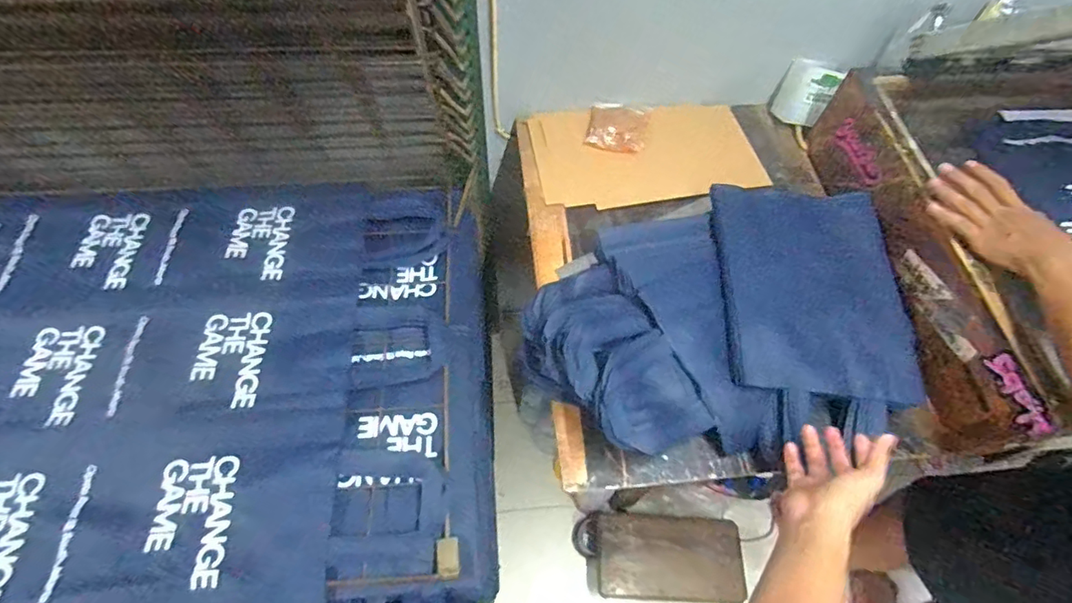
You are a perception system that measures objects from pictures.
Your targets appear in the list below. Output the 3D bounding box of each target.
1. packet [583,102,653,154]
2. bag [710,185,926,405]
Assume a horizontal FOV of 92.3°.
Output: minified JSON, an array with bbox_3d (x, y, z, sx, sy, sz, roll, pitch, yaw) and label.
[{"bbox_3d":[0.153,-0.325,0.954,0.110,0.018,0.122,13,60,6],"label":"packet"},{"bbox_3d":[0.399,-0.045,0.753,0.271,0.070,0.387,7,59,2],"label":"bag"}]

